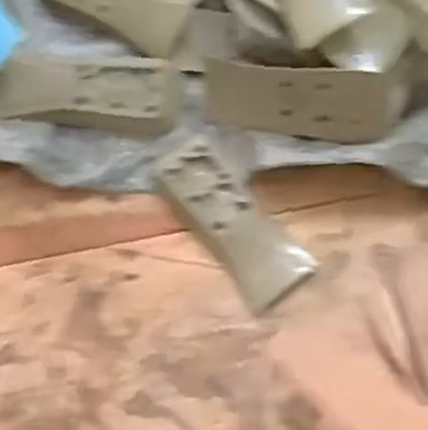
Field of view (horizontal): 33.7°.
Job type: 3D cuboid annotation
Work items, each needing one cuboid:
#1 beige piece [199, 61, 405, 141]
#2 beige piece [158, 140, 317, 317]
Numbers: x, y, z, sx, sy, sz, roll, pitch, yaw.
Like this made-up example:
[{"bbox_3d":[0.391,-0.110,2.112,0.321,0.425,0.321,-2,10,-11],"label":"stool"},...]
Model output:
[{"bbox_3d":[0.048,-0.066,0.399,0.107,0.040,0.018,8,36,17],"label":"beige piece"},{"bbox_3d":[0.010,0.005,0.391,0.036,0.020,0.098,-35,74,-13],"label":"beige piece"}]

